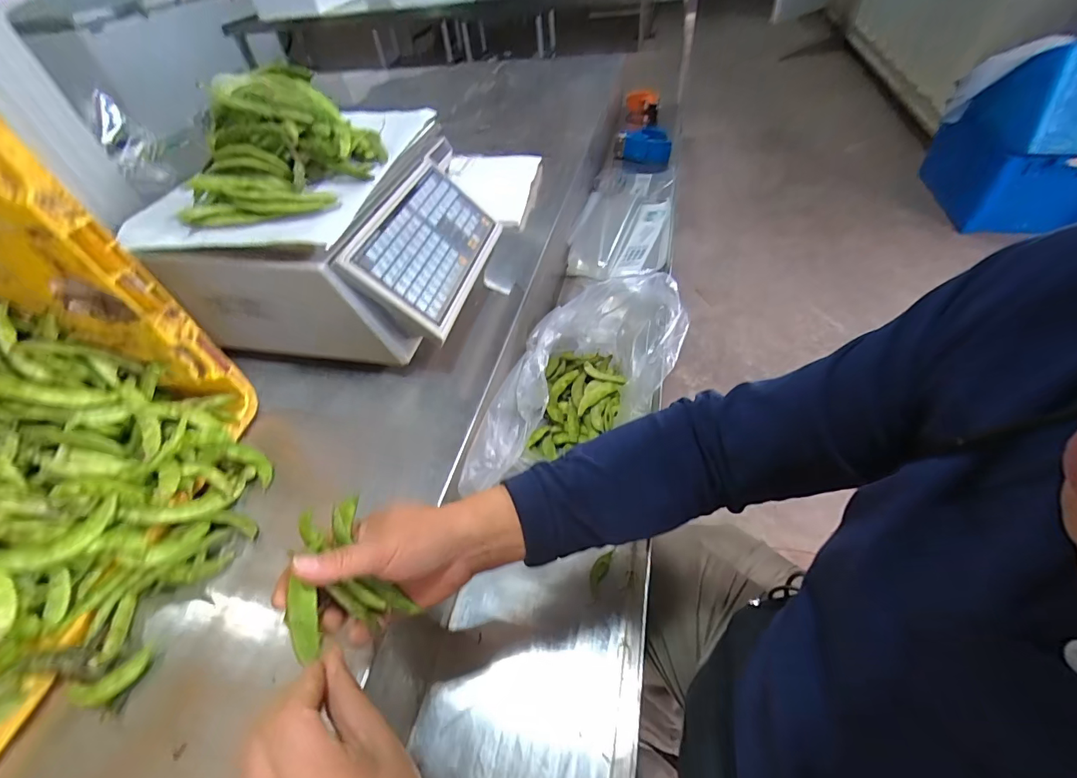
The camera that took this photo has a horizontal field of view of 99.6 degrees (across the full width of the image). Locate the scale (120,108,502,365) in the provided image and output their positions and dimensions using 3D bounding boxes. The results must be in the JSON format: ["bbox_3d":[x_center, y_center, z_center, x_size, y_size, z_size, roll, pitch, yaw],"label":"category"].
[{"bbox_3d":[-0.257,-0.239,0.648,0.359,0.170,0.376,5,48,12],"label":"scale"}]

